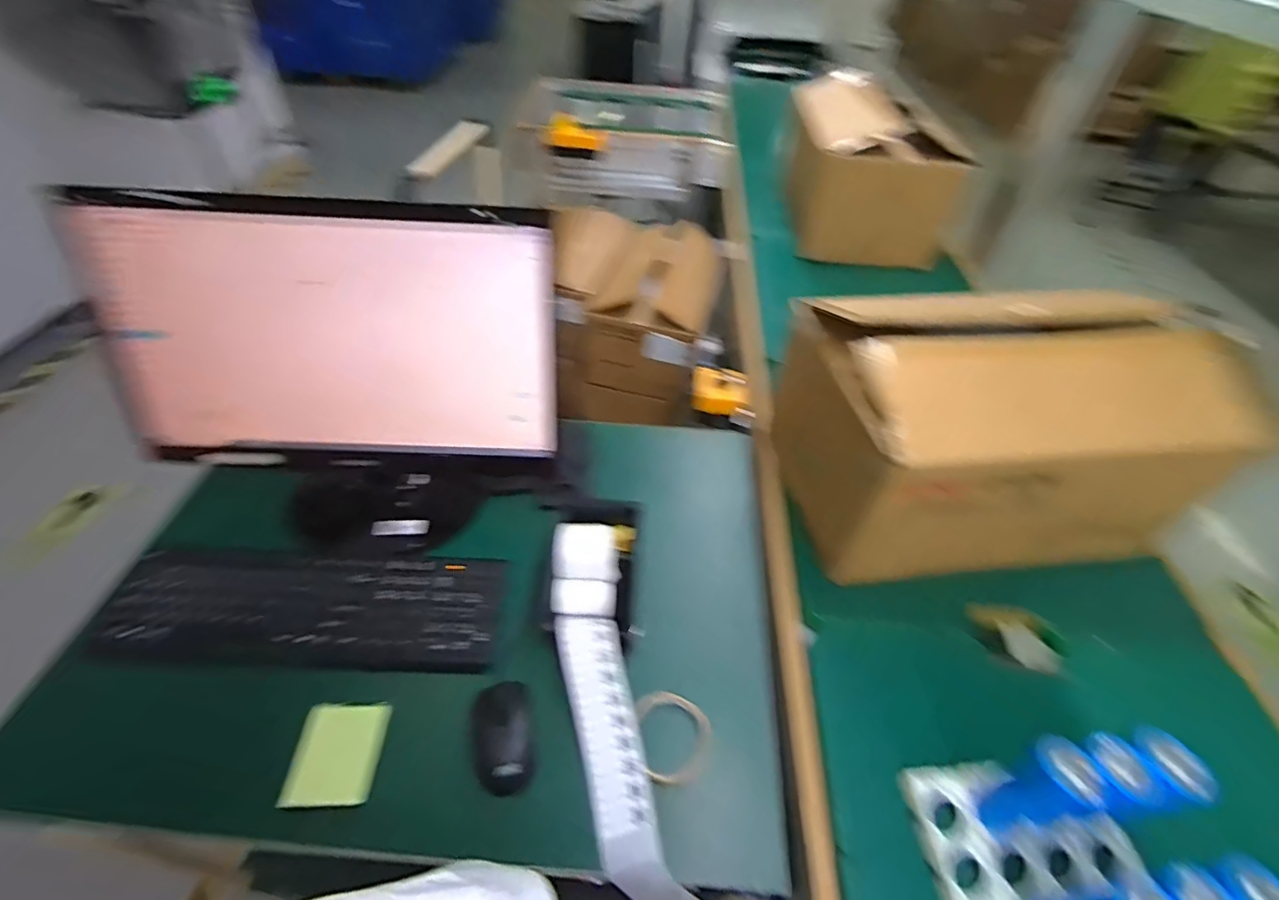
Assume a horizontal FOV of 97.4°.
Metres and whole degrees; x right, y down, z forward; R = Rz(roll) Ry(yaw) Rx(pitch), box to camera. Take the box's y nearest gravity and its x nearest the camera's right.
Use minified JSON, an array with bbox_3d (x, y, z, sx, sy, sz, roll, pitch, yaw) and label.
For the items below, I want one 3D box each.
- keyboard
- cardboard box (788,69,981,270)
[{"bbox_3d":[-0.398,0.188,0.674,0.451,0.036,0.133,2,46,-1],"label":"keyboard"},{"bbox_3d":[0.525,-0.673,1.337,0.315,0.278,0.415,4,46,1],"label":"cardboard box"}]

